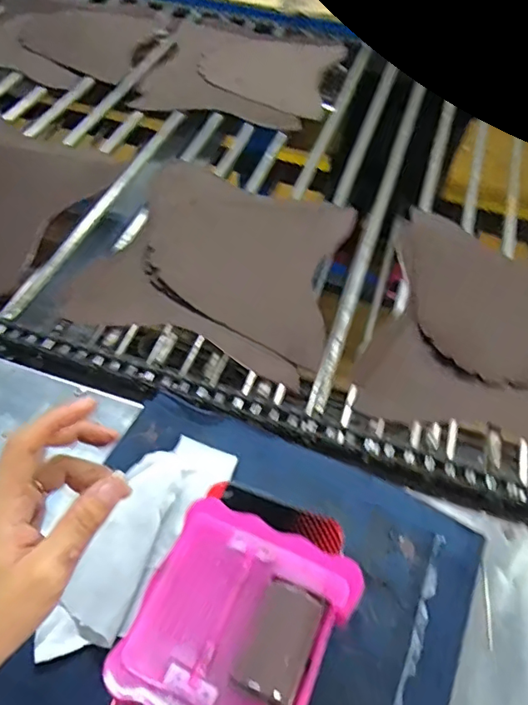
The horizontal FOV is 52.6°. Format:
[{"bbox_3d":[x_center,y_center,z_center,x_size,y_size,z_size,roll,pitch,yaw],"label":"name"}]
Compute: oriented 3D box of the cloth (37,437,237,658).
[{"bbox_3d":[-0.099,0.140,0.410,0.069,0.027,0.186,28,57,16],"label":"cloth"}]

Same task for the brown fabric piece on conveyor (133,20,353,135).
[{"bbox_3d":[-0.036,-0.472,0.900,0.292,0.009,0.302,12,54,5],"label":"brown fabric piece on conveyor"}]

